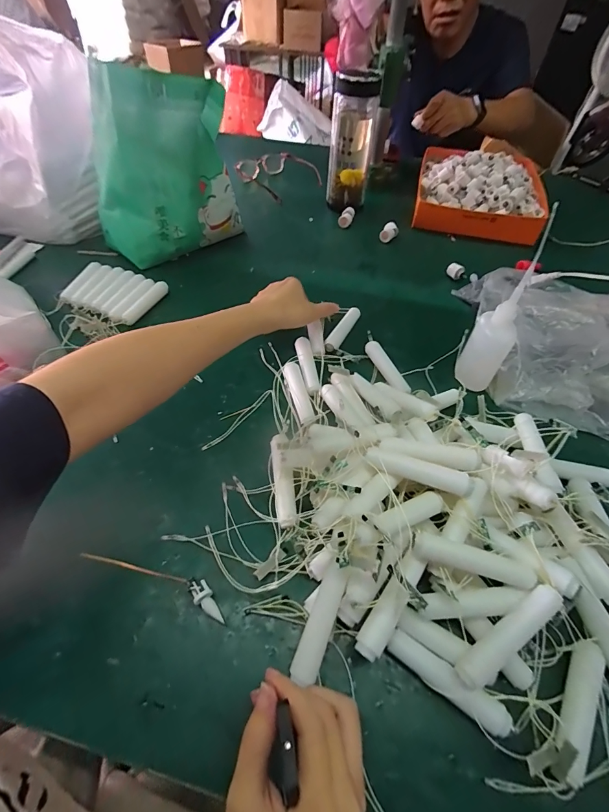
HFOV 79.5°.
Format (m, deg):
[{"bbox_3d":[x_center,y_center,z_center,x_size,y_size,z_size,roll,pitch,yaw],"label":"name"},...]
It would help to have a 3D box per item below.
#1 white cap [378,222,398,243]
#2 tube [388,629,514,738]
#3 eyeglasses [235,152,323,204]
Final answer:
[{"bbox_3d":[0.154,-0.316,0.670,0.029,0.027,0.034,22,54,14],"label":"white cap"},{"bbox_3d":[0.100,0.193,0.257,0.084,0.018,0.017,29,56,21],"label":"tube"},{"bbox_3d":[-0.045,-0.506,0.801,0.161,0.037,0.160,-32,60,-24],"label":"eyeglasses"}]

